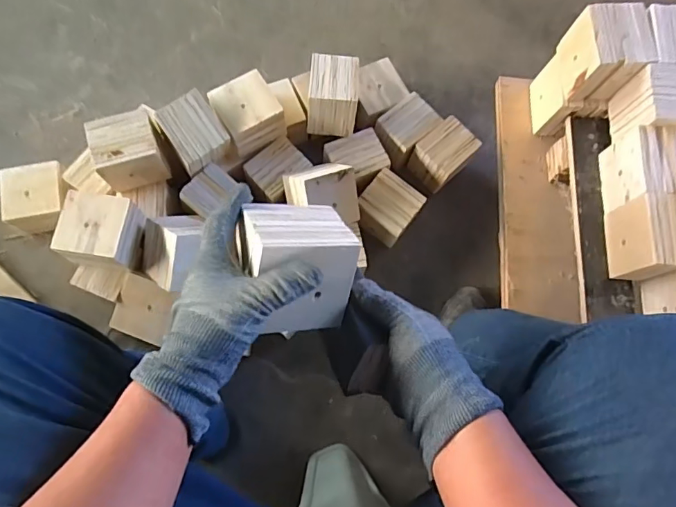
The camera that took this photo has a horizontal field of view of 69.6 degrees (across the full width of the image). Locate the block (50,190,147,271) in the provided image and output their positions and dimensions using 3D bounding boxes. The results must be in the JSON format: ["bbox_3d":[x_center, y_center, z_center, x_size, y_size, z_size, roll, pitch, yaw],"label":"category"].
[{"bbox_3d":[-0.350,-0.033,0.723,0.101,0.072,0.099,11,76,0],"label":"block"}]

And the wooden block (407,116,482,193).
[{"bbox_3d":[0.191,-0.176,0.884,0.100,0.087,0.082,-37,79,-11],"label":"wooden block"}]

